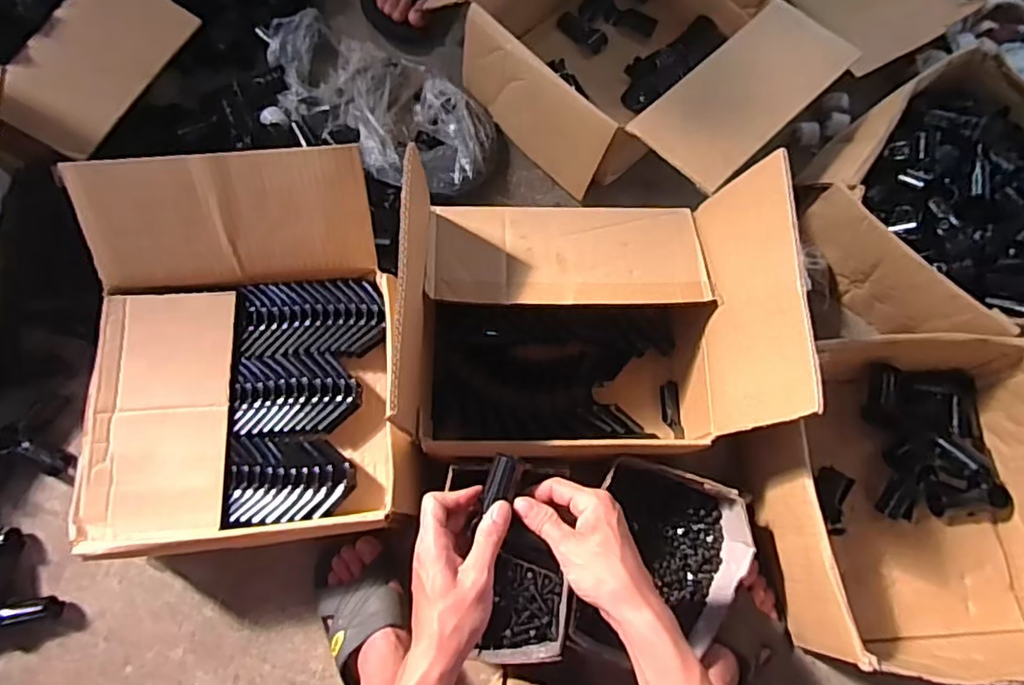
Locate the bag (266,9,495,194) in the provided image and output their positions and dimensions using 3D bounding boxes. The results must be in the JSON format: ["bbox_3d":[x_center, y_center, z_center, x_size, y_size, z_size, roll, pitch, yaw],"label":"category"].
[{"bbox_3d":[-0.194,-0.344,0.885,0.385,0.071,0.185,36,78,9],"label":"bag"}]

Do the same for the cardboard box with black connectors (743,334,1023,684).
[{"bbox_3d":[0.458,0.176,0.687,0.326,0.144,0.335,-1,75,0],"label":"cardboard box with black connectors"}]

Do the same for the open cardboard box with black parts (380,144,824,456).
[{"bbox_3d":[0.080,-0.025,0.659,0.362,0.250,0.272,-2,75,-1],"label":"open cardboard box with black parts"}]

